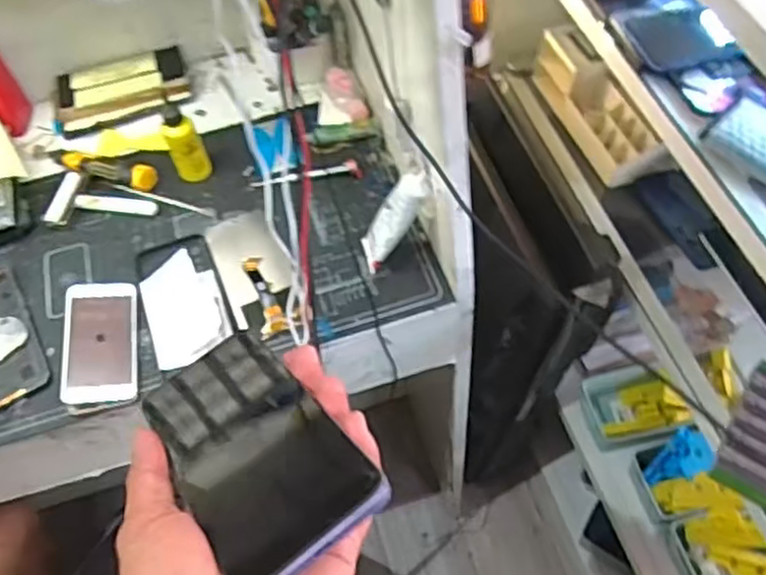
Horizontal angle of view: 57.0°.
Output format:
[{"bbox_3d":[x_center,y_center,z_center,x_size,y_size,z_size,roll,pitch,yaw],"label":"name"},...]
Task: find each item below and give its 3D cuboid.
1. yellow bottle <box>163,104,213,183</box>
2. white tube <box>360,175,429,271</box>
[{"bbox_3d":[-0.222,-0.159,0.797,0.035,0.095,0.032,-19,58,-7],"label":"yellow bottle"},{"bbox_3d":[0.007,-0.069,0.705,0.023,0.119,0.037,1,52,-30],"label":"white tube"}]

